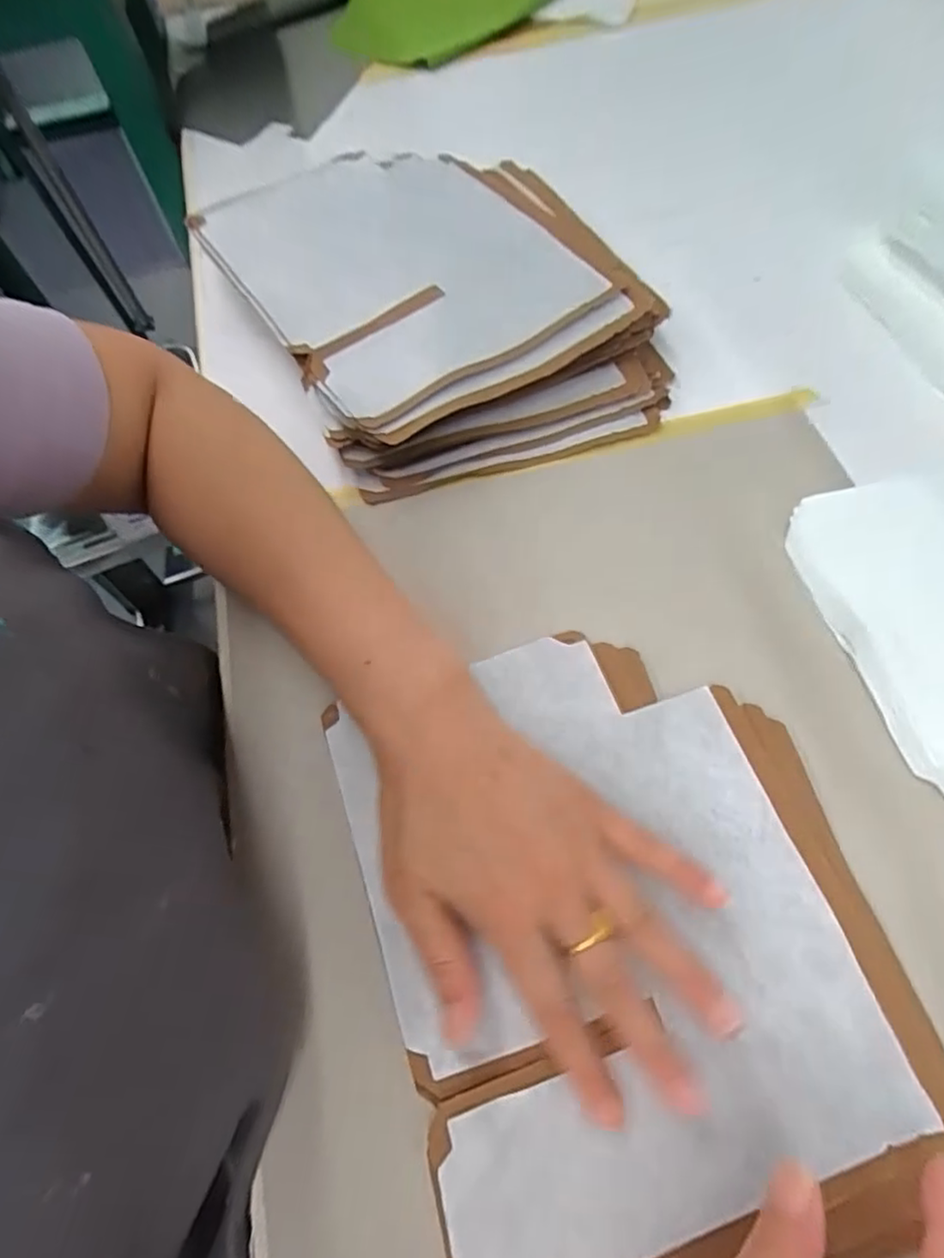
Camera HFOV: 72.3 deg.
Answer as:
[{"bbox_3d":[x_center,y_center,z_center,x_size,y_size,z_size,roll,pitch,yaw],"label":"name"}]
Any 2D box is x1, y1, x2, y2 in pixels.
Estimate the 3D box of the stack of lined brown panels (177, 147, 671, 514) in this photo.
[{"bbox_3d":[-0.027,-0.230,0.431,0.222,0.055,0.316,-28,65,-11],"label":"stack of lined brown panels"}]

